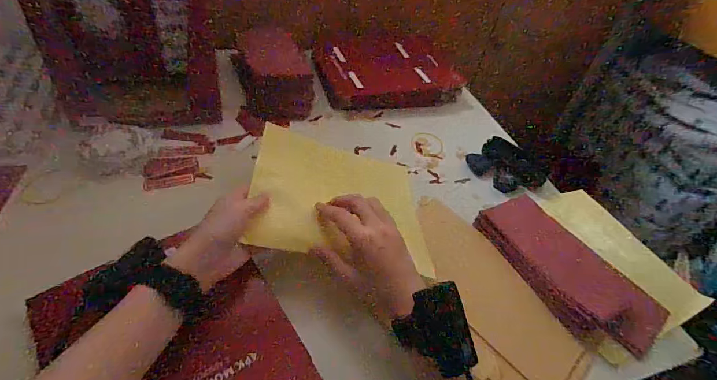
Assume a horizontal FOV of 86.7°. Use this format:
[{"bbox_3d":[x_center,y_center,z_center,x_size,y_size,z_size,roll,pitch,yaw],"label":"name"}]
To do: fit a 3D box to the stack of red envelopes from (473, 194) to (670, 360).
[{"bbox_3d":[0.260,0.101,0.484,0.103,0.027,0.228,-28,56,-25],"label":"stack of red envelopes"}]

